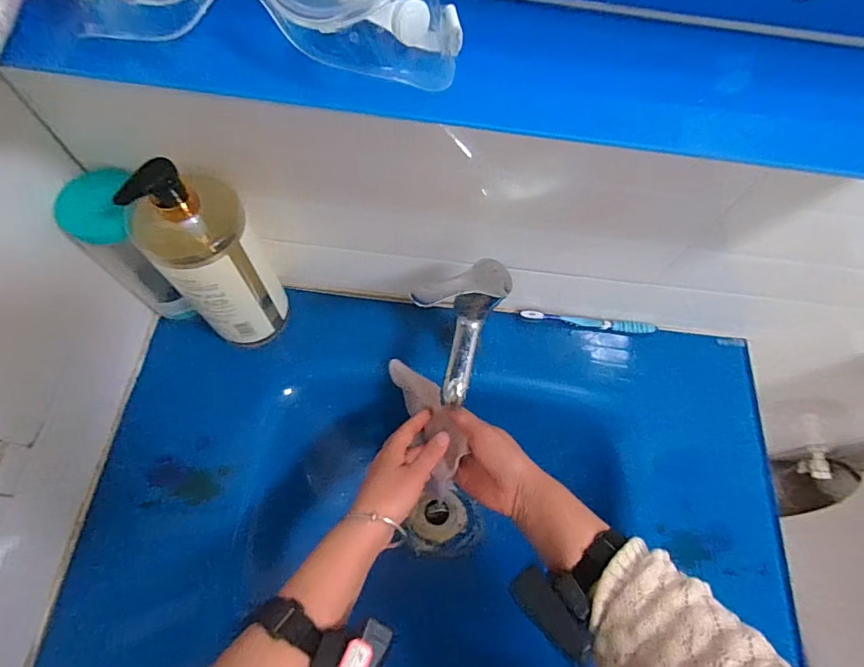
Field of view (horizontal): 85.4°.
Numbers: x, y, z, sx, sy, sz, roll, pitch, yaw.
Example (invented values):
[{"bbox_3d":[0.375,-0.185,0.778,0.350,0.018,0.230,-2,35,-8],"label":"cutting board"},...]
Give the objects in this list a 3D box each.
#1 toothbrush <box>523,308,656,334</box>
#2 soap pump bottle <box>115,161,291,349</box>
[{"bbox_3d":[0.210,-0.018,0.628,0.179,0.013,0.017,7,68,1],"label":"toothbrush"},{"bbox_3d":[-0.226,-0.075,0.488,0.095,0.270,0.105,-32,73,-16],"label":"soap pump bottle"}]

